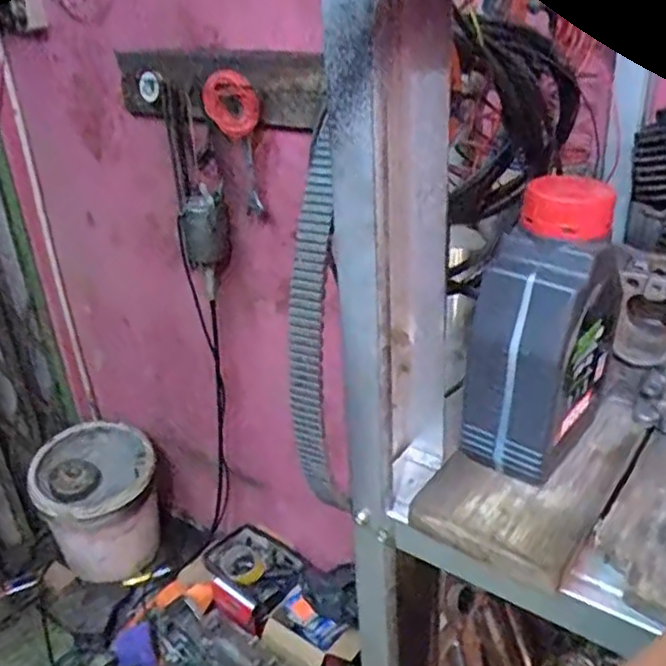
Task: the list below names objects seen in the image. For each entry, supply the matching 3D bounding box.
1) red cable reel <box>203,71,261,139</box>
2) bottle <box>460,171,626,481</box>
[{"bbox_3d":[-0.159,-0.357,1.074,0.084,0.109,0.019,-35,55,13],"label":"red cable reel"},{"bbox_3d":[0.142,-0.007,0.458,0.071,0.184,0.108,16,33,32],"label":"bottle"}]

